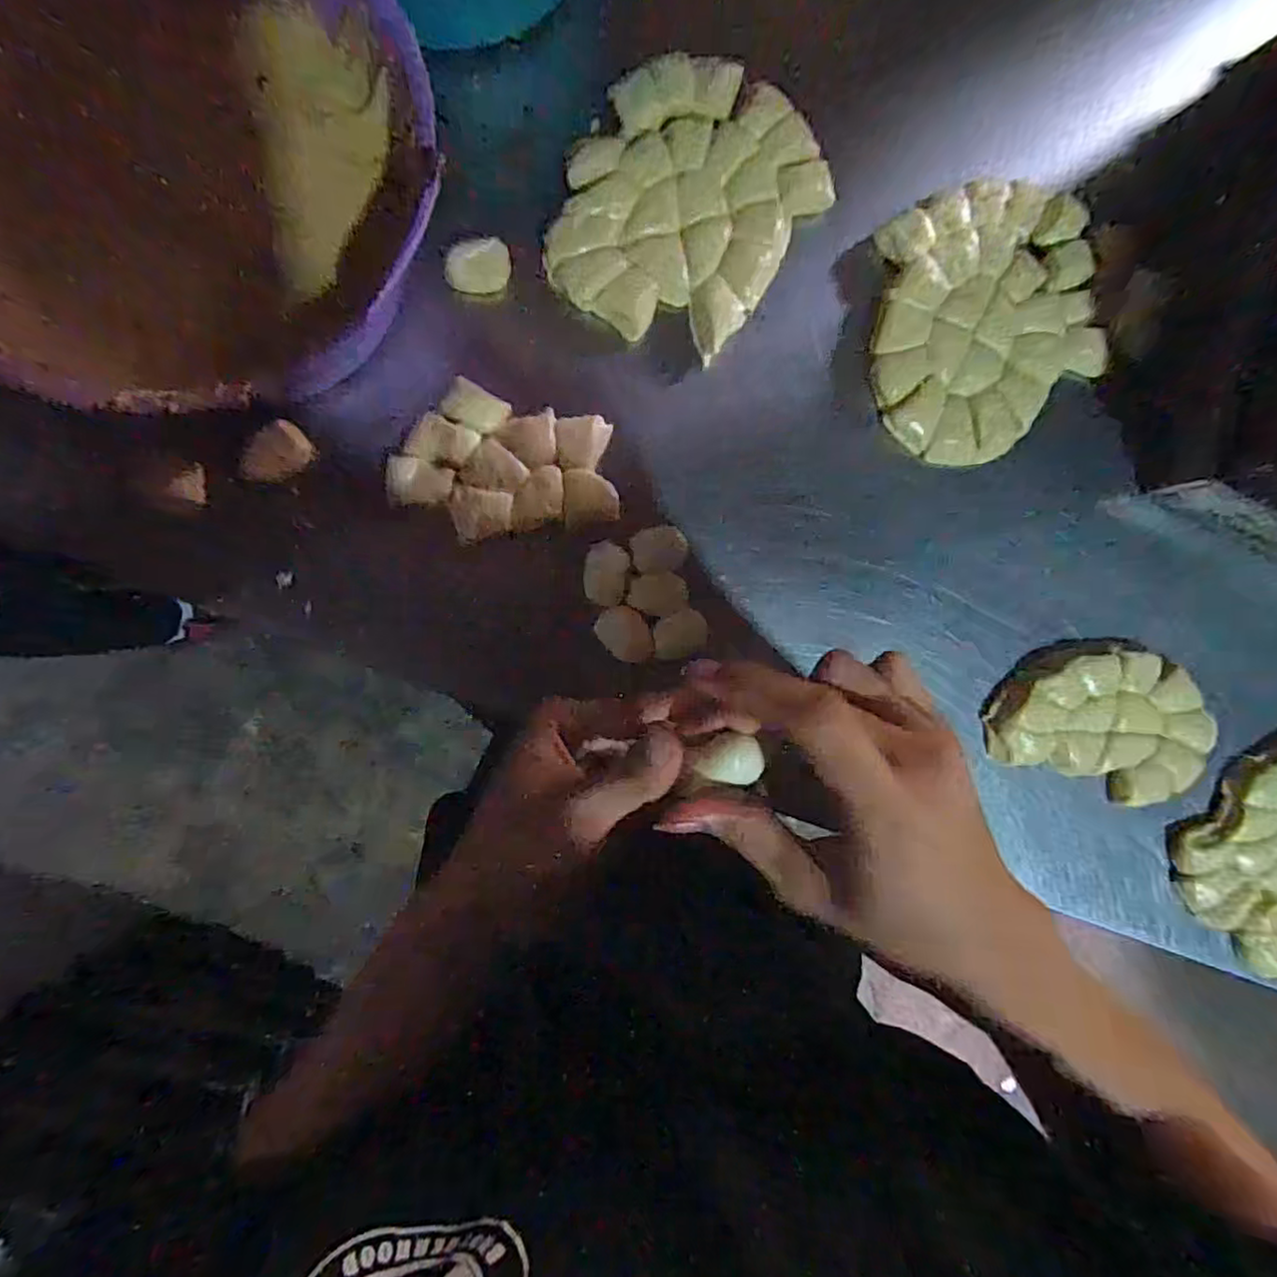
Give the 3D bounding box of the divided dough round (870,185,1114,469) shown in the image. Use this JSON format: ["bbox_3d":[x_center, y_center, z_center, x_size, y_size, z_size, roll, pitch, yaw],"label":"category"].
[{"bbox_3d":[0.259,-0.236,0.481,0.178,0.016,0.188,0,91,-6],"label":"divided dough round"}]

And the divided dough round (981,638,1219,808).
[{"bbox_3d":[0.367,0.062,0.505,0.185,0.014,0.118,19,89,-6],"label":"divided dough round"}]

